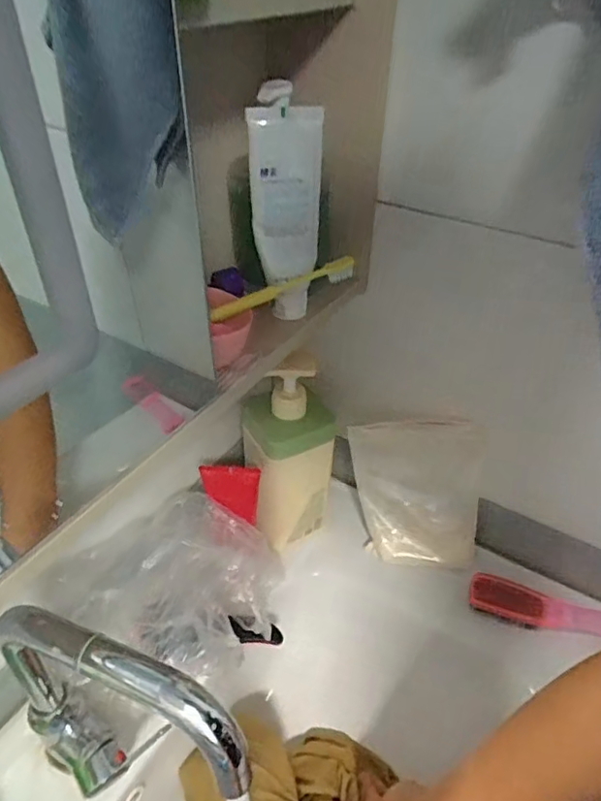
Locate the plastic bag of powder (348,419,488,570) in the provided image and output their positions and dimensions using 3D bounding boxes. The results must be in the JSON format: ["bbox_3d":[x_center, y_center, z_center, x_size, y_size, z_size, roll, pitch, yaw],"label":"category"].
[{"bbox_3d":[0.125,0.105,0.613,0.148,0.162,0.067,5,40,3],"label":"plastic bag of powder"}]

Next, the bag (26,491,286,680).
[{"bbox_3d":[-0.118,0.177,0.525,0.178,0.114,0.141,10,41,9],"label":"bag"}]

